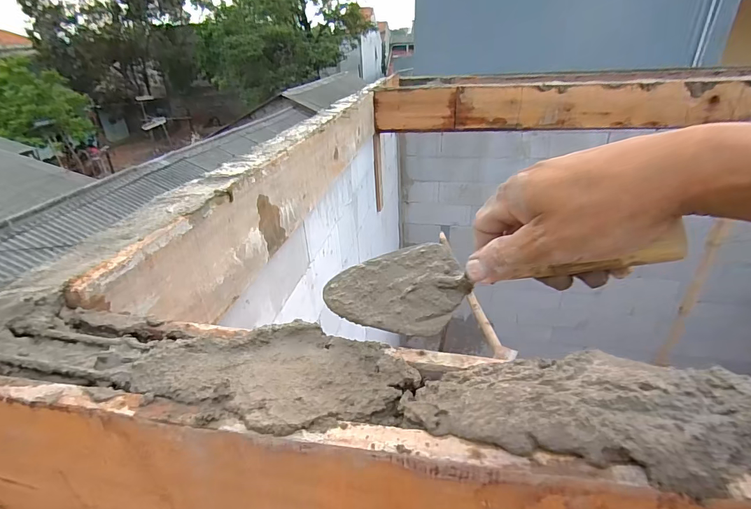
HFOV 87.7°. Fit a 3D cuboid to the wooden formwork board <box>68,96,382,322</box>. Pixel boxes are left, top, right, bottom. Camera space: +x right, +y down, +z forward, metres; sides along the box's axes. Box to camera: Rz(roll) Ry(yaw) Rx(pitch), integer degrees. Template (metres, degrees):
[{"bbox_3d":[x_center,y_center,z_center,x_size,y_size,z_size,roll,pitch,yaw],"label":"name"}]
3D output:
[{"bbox_3d":[-0.174,-0.257,1.165,0.026,0.192,1.632,3,30,9],"label":"wooden formwork board"}]

